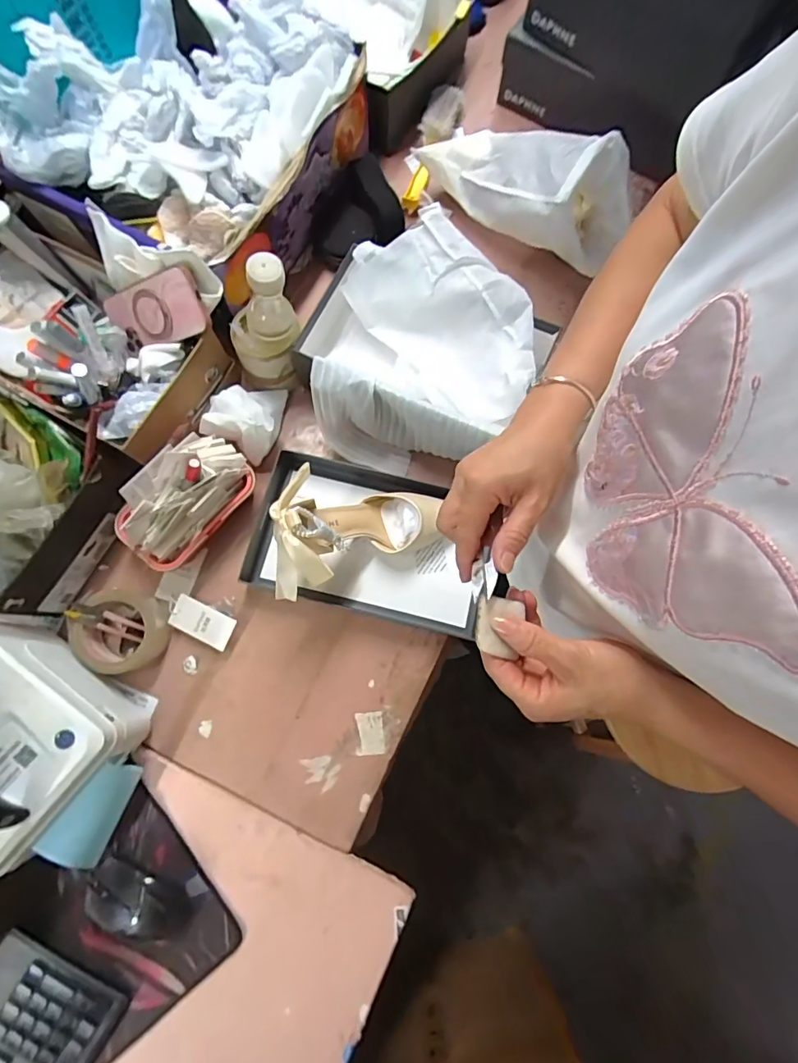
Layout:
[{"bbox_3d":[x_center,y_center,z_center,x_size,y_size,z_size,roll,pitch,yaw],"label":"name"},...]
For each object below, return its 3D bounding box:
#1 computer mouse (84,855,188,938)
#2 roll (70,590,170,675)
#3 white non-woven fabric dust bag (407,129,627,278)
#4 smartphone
[{"bbox_3d":[-0.291,0.412,0.540,0.108,0.034,0.058,20,78,3],"label":"computer mouse"},{"bbox_3d":[-0.343,0.122,0.600,0.105,0.040,0.096,0,78,-1],"label":"roll"},{"bbox_3d":[0.168,-0.480,0.661,0.305,0.160,0.105,40,80,7],"label":"white non-woven fabric dust bag"},{"bbox_3d":[-0.294,-0.264,0.590,0.141,0.012,0.070,-7,119,24],"label":"smartphone"}]

